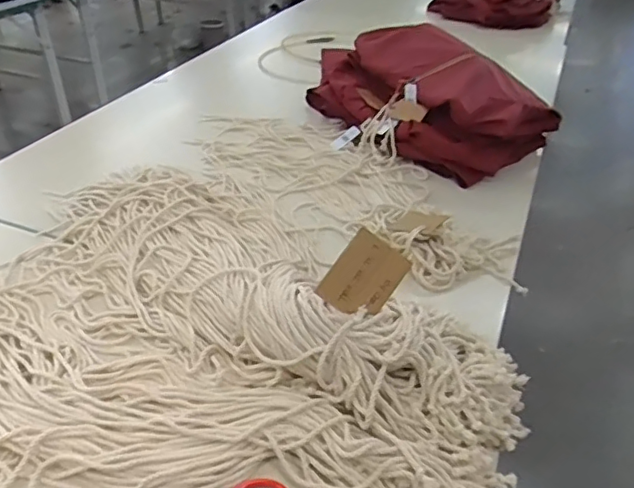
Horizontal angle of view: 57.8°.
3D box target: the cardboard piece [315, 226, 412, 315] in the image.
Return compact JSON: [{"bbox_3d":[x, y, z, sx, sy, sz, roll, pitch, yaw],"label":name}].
[{"bbox_3d":[0.065,0.046,0.789,0.087,0.109,0.010,37,2,-3],"label":"cardboard piece"}]

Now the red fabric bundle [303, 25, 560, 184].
[{"bbox_3d":[0.280,-0.387,1.474,0.336,0.230,0.585,-25,44,-33],"label":"red fabric bundle"}]

